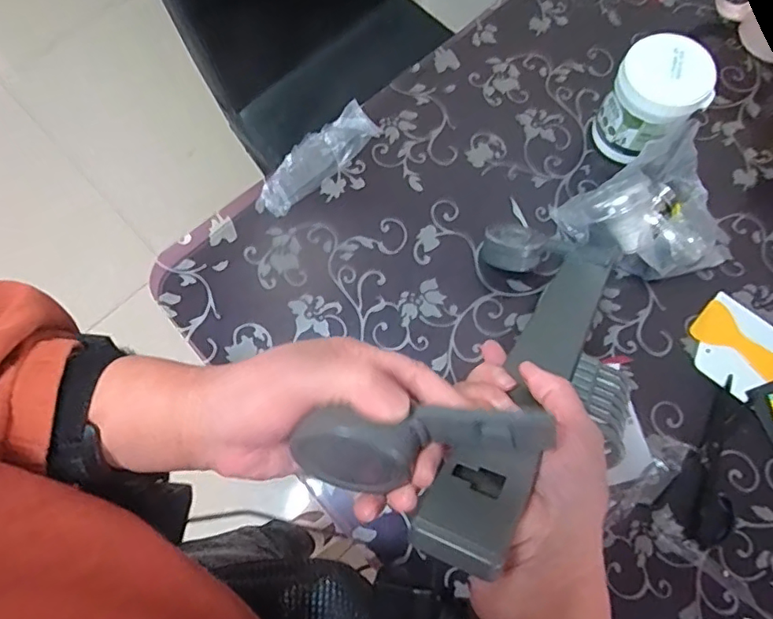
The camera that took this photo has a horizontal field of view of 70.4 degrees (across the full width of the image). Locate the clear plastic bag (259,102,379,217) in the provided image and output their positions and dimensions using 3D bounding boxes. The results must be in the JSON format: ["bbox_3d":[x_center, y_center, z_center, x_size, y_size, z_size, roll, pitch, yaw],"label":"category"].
[{"bbox_3d":[-0.076,-0.165,0.603,0.153,0.014,0.052,-41,75,-11],"label":"clear plastic bag"}]

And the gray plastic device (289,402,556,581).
[{"bbox_3d":[0.016,0.064,0.247,0.095,0.040,0.067,28,74,11],"label":"gray plastic device"}]

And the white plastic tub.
[{"bbox_3d":[0.268,-0.206,0.560,0.082,0.107,0.081,-1,71,2],"label":"white plastic tub"}]

